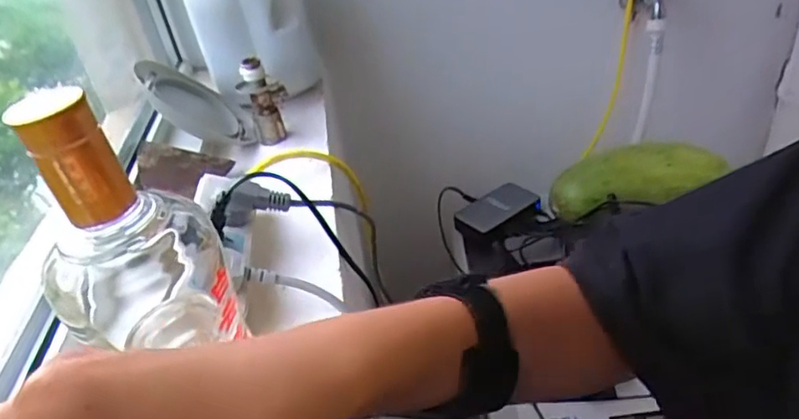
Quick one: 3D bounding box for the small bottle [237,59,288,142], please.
[{"bbox_3d":[-0.146,-0.118,0.625,0.047,0.092,0.028,-17,37,-12],"label":"small bottle"}]

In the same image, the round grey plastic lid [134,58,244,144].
[{"bbox_3d":[-0.229,-0.117,0.635,0.013,0.124,0.098,-43,38,22],"label":"round grey plastic lid"}]

